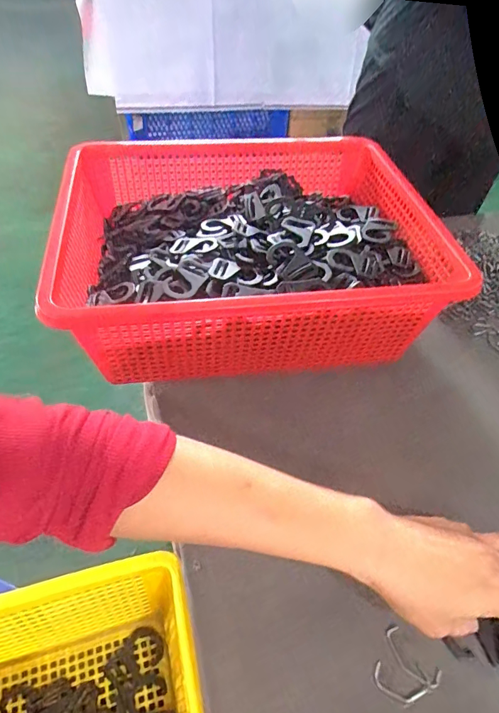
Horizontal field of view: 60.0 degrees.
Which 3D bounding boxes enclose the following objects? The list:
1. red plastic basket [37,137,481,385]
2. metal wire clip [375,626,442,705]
[{"bbox_3d":[-0.006,-0.122,0.498,0.382,0.129,0.316,-7,49,-10],"label":"red plastic basket"},{"bbox_3d":[0.105,0.215,0.295,0.037,0.004,0.040,-34,59,-30],"label":"metal wire clip"}]

